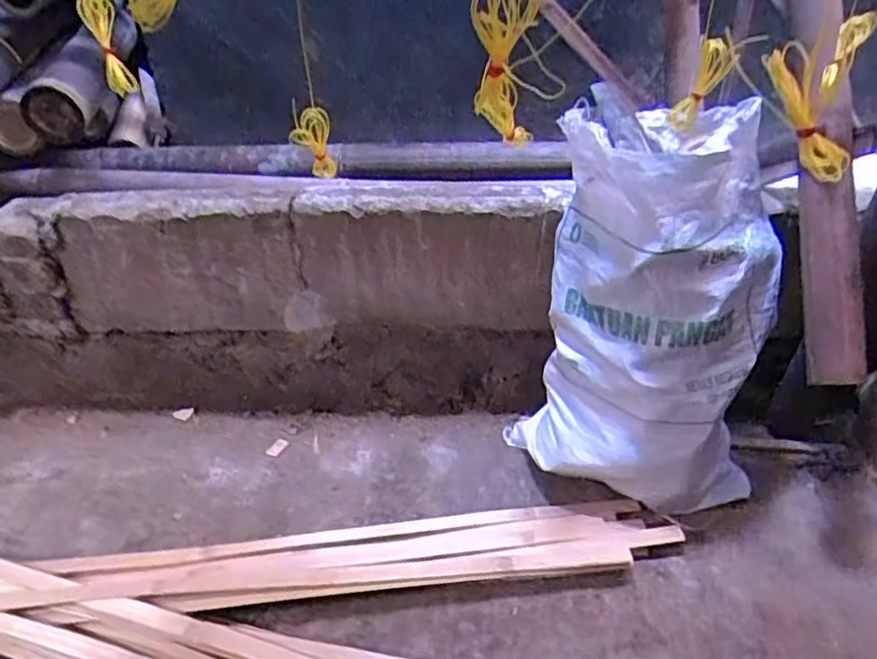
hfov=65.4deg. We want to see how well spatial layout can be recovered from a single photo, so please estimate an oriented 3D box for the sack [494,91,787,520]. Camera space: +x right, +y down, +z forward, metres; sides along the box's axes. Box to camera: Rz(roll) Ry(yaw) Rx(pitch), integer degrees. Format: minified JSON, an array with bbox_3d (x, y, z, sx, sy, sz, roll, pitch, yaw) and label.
[{"bbox_3d":[0.267,-0.013,0.872,0.270,0.505,0.258,-28,42,-36],"label":"sack"}]

